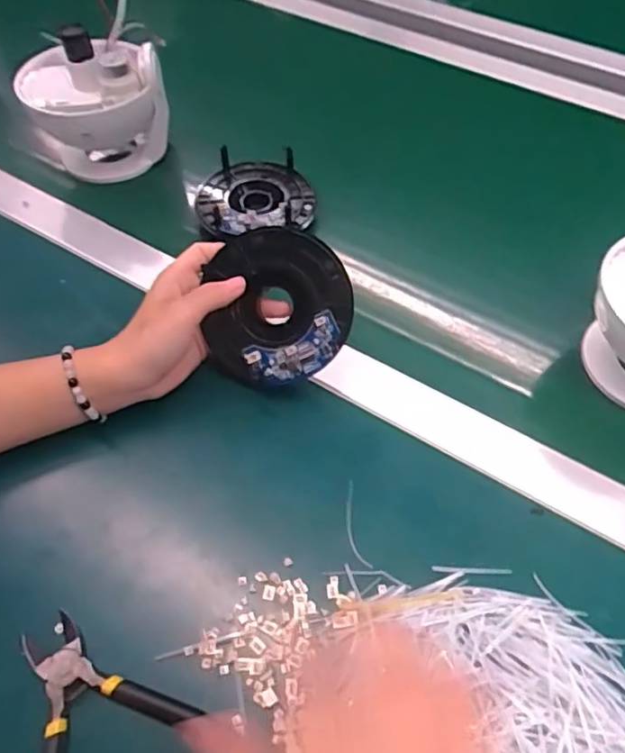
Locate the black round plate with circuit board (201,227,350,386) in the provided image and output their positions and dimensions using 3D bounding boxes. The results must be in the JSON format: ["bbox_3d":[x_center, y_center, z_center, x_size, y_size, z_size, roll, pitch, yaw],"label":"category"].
[{"bbox_3d":[-0.021,-0.046,0.402,0.092,0.017,0.101,0,90,4],"label":"black round plate with circuit board"}]

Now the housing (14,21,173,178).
[{"bbox_3d":[-0.192,-0.244,0.530,0.108,0.112,0.102,-25,58,-16],"label":"housing"}]

